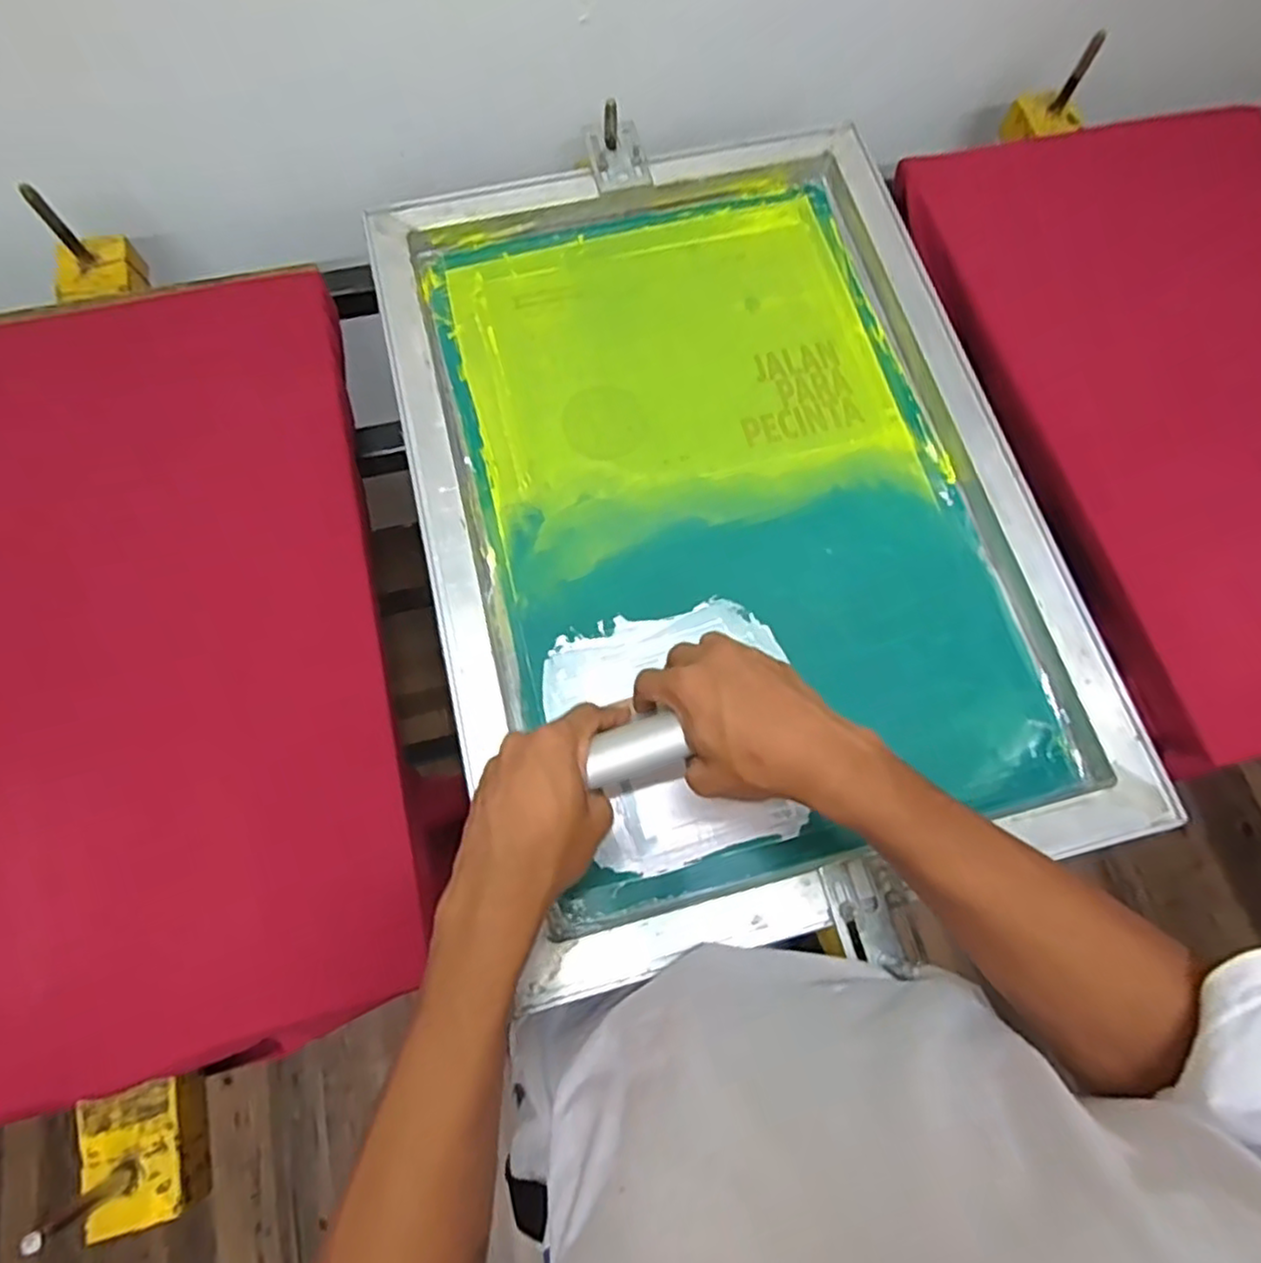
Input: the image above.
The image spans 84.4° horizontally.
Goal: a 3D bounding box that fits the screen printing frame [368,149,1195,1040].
[{"bbox_3d":[0.071,-0.113,0.557,0.456,0.046,0.639,-13,73,-6],"label":"screen printing frame"}]

